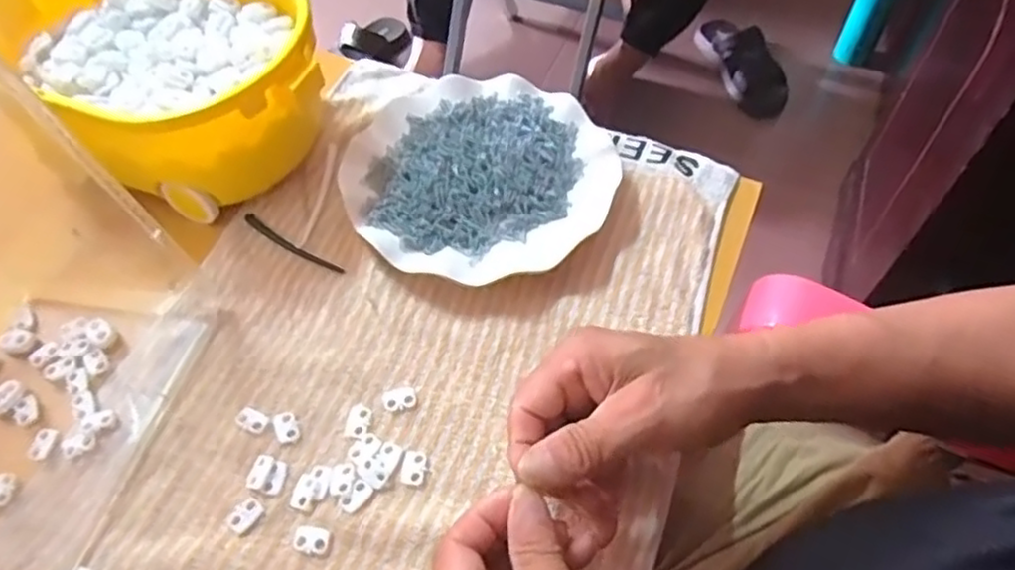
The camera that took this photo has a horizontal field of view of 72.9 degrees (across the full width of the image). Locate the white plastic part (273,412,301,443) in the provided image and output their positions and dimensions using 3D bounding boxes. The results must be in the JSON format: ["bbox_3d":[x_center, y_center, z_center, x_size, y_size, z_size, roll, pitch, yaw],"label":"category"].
[{"bbox_3d":[-0.128,0.082,0.396,0.012,0.004,0.020,-23,59,-13],"label":"white plastic part"}]

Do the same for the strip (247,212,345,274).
[{"bbox_3d":[-0.147,-0.028,0.468,0.088,0.004,0.009,29,62,19],"label":"strip"}]

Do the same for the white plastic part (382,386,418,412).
[{"bbox_3d":[-0.063,0.067,0.403,0.020,0.004,0.015,-17,58,-9],"label":"white plastic part"}]

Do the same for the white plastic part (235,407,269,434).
[{"bbox_3d":[-0.148,0.078,0.398,0.020,0.004,0.012,21,60,15],"label":"white plastic part"}]

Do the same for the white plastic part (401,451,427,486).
[{"bbox_3d":[-0.052,0.100,0.380,0.013,0.004,0.019,5,57,5],"label":"white plastic part"}]

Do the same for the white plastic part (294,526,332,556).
[{"bbox_3d":[-0.103,0.134,0.361,0.019,0.004,0.013,8,57,8],"label":"white plastic part"}]

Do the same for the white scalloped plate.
[{"bbox_3d":[-0.019,-0.075,0.485,0.179,0.024,0.175,-1,56,1],"label":"white scalloped plate"}]

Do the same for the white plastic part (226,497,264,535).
[{"bbox_3d":[-0.141,0.123,0.369,0.013,0.004,0.018,34,64,22],"label":"white plastic part"}]

